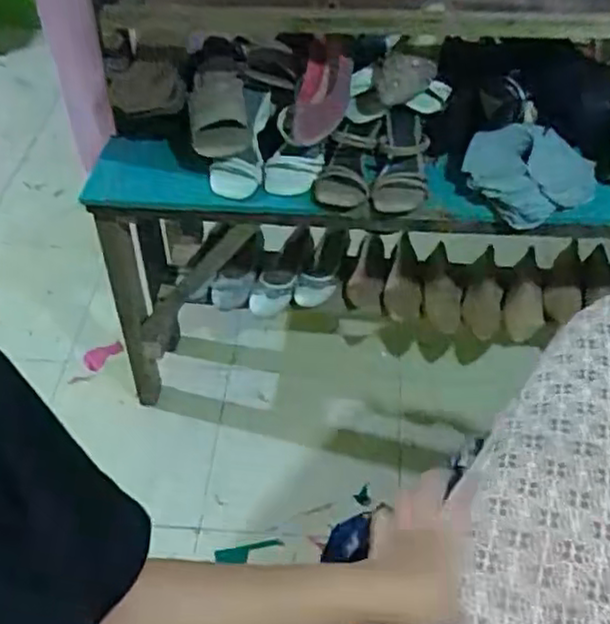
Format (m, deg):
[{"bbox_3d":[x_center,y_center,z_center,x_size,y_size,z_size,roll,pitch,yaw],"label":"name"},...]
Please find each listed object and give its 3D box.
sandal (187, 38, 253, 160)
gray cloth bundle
[{"bbox_3d":[-0.154,-0.379,1.216,0.098,0.071,0.310,-7,48,-5],"label":"sandal"},{"bbox_3d":[0.362,-0.223,1.140,0.200,0.082,0.157,25,53,22],"label":"gray cloth bundle"}]

